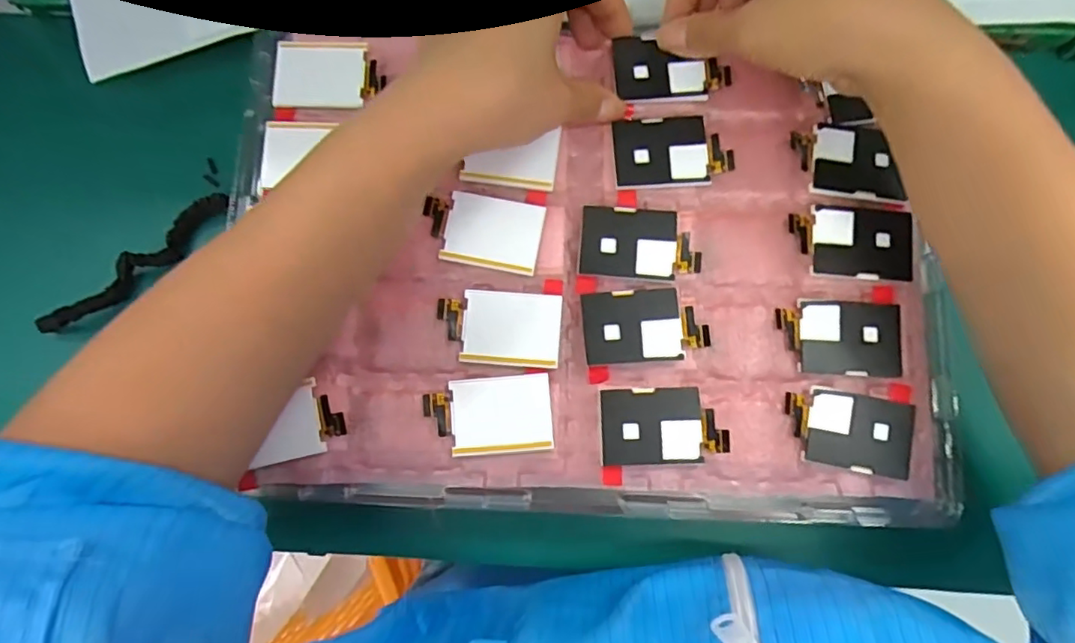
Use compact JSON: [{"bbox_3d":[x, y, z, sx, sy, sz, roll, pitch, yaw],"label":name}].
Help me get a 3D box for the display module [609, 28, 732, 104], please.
[{"bbox_3d":[0.067,-0.127,0.290,0.055,0.004,0.035,-4,85,0],"label":"display module"}]

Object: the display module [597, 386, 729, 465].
[{"bbox_3d":[0.058,0.048,0.269,0.057,0.007,0.034,-2,81,0],"label":"display module"}]

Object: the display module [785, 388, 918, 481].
[{"bbox_3d":[0.143,0.050,0.267,0.056,0.004,0.035,10,82,2],"label":"display module"}]

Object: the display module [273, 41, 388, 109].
[{"bbox_3d":[-0.105,-0.123,0.290,0.053,0.005,0.033,0,82,1],"label":"display module"}]

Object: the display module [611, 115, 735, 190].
[{"bbox_3d":[0.066,-0.084,0.286,0.057,0.004,0.034,-4,81,0],"label":"display module"}]

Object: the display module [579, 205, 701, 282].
[{"bbox_3d":[0.049,-0.037,0.281,0.056,0.006,0.034,6,82,1],"label":"display module"}]

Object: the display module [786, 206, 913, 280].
[{"bbox_3d":[0.150,-0.038,0.278,0.056,0.004,0.034,4,84,5],"label":"display module"}]

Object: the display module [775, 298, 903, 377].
[{"bbox_3d":[0.142,0.007,0.275,0.056,0.006,0.036,1,82,1],"label":"display module"}]

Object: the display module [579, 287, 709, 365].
[{"bbox_3d":[0.051,0.002,0.274,0.057,0.004,0.034,-4,84,-2],"label":"display module"}]

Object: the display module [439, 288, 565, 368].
[{"bbox_3d":[-0.018,0.003,0.276,0.057,0.005,0.035,4,82,1],"label":"display module"}]

